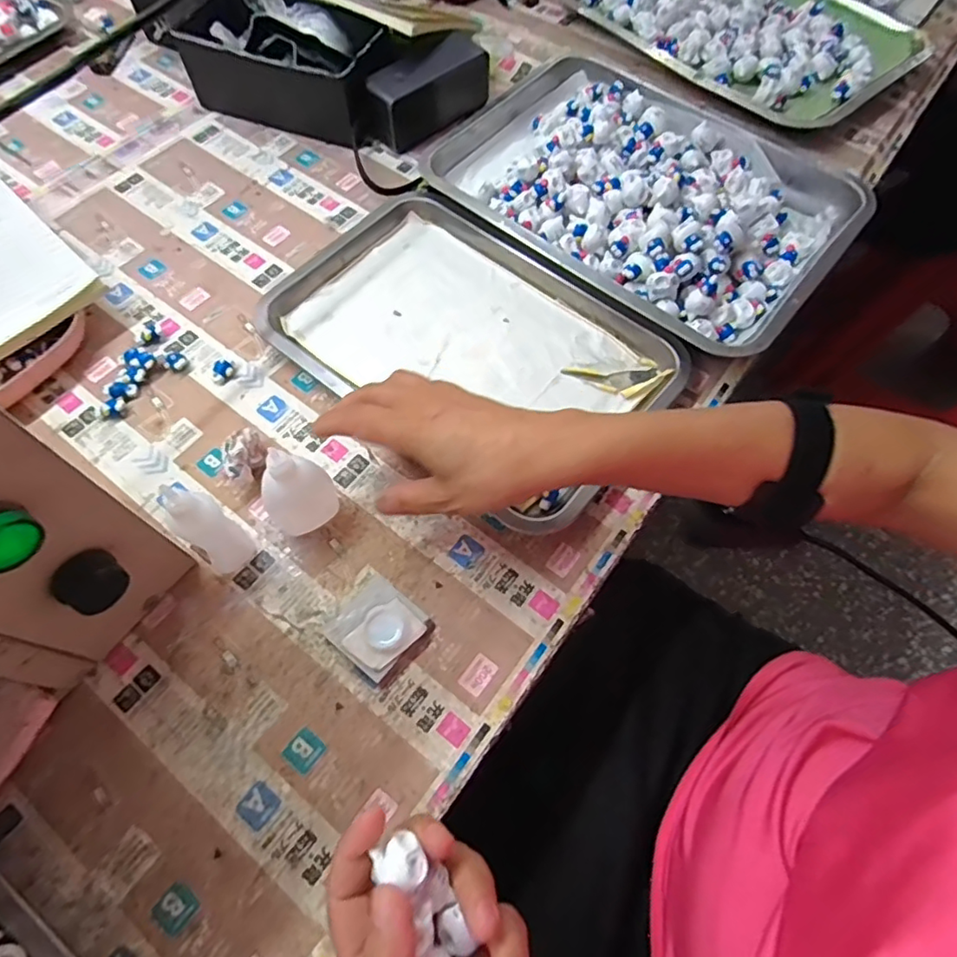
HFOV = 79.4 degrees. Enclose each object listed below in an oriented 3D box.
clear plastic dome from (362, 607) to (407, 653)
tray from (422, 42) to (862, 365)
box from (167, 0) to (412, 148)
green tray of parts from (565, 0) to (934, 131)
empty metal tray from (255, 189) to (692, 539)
[{"bbox_3d":[-0.059,0.095,0.364,0.024,0.006,0.028,-36,70,-17],"label":"clear plastic dome"},{"bbox_3d":[0.144,-0.263,0.527,0.354,0.048,0.253,38,69,15],"label":"tray"},{"bbox_3d":[-0.186,-0.413,0.574,0.211,0.084,0.116,22,66,9],"label":"box"},{"bbox_3d":[0.278,-0.500,0.618,0.238,0.028,0.340,-35,70,-17],"label":"green tray of parts"},{"bbox_3d":[-0.011,-0.111,0.462,0.307,0.029,0.205,38,69,15],"label":"empty metal tray"}]

